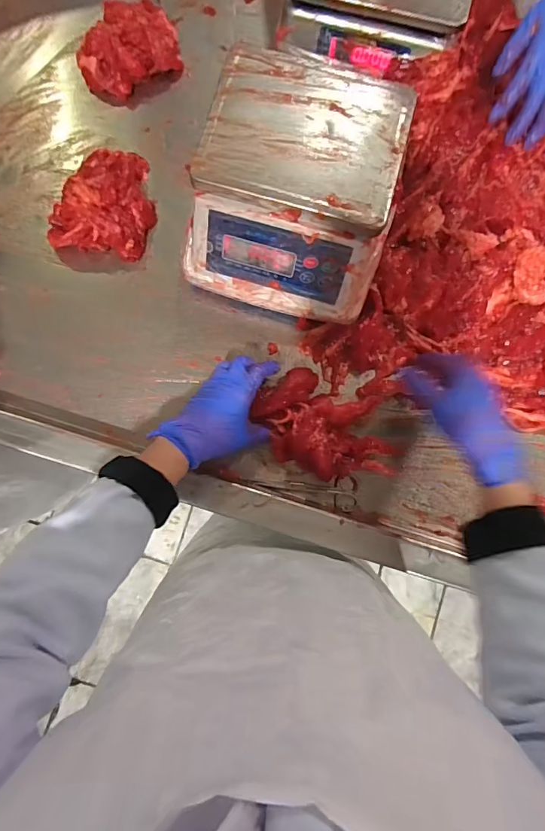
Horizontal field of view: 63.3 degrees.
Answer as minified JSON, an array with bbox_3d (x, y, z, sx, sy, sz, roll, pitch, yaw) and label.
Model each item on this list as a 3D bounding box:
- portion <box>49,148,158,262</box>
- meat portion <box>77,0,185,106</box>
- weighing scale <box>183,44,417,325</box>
[{"bbox_3d":[-0.226,-0.286,0.587,0.129,0.045,0.147,8,83,3],"label":"portion"},{"bbox_3d":[-0.203,-0.514,0.611,0.142,0.053,0.102,-32,83,-2],"label":"meat portion"},{"bbox_3d":[0.023,-0.259,0.526,0.227,0.141,0.245,15,84,2],"label":"weighing scale"}]

